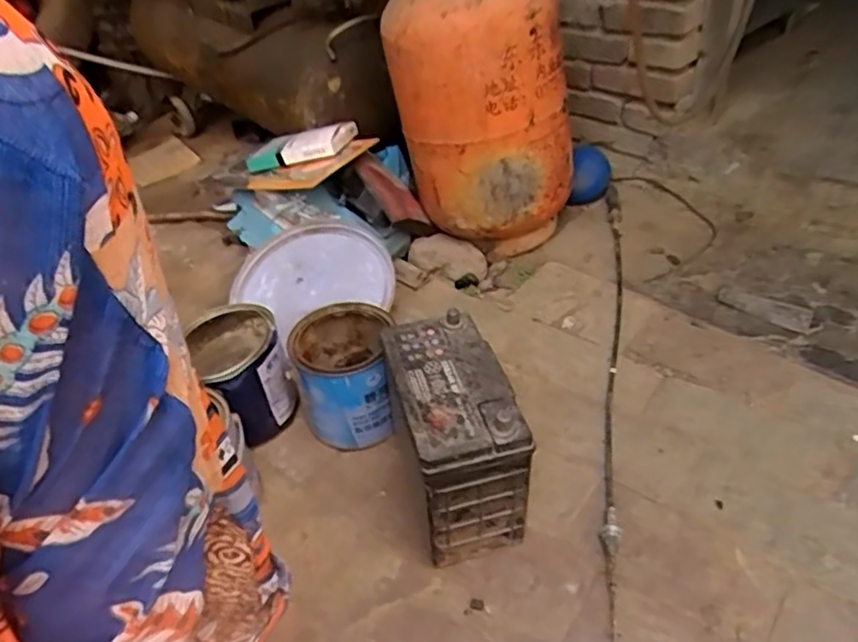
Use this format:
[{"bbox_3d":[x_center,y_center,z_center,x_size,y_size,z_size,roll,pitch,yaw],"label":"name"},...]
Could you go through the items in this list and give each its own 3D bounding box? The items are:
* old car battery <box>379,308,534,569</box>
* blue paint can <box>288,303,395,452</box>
[{"bbox_3d":[0.031,0.146,0.811,0.130,0.204,0.238,-15,42,-6],"label":"old car battery"},{"bbox_3d":[-0.125,0.079,0.958,0.138,0.154,0.168,-5,41,5],"label":"blue paint can"}]

